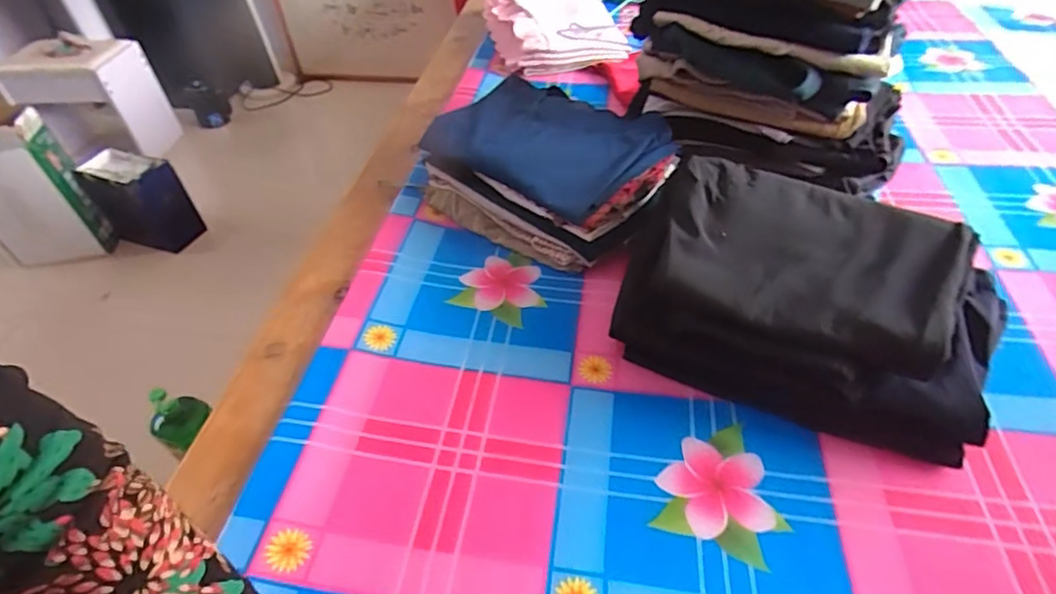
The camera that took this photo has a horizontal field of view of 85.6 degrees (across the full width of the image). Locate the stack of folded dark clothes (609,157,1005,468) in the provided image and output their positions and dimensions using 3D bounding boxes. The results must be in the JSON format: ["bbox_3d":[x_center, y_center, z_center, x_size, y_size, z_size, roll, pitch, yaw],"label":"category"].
[{"bbox_3d":[0.294,-0.004,0.605,0.337,0.133,0.248,22,51,23],"label":"stack of folded dark clothes"}]

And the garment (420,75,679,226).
[{"bbox_3d":[0.026,-0.226,0.803,0.304,0.043,0.234,30,54,28],"label":"garment"}]

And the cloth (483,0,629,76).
[{"bbox_3d":[0.048,-0.593,1.215,0.265,0.066,0.332,-9,46,-5],"label":"cloth"}]

